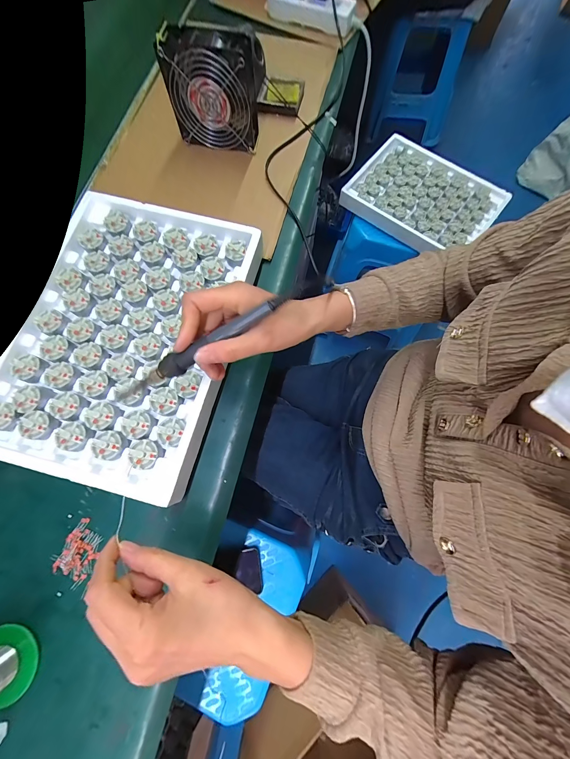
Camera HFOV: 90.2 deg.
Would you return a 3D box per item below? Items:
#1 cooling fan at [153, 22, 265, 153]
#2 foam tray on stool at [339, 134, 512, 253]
[{"bbox_3d":[-0.101,-0.408,0.406,0.123,0.112,0.053,10,79,2],"label":"cooling fan"},{"bbox_3d":[0.354,-0.464,0.722,0.336,0.039,0.249,36,78,10],"label":"foam tray on stool"}]

